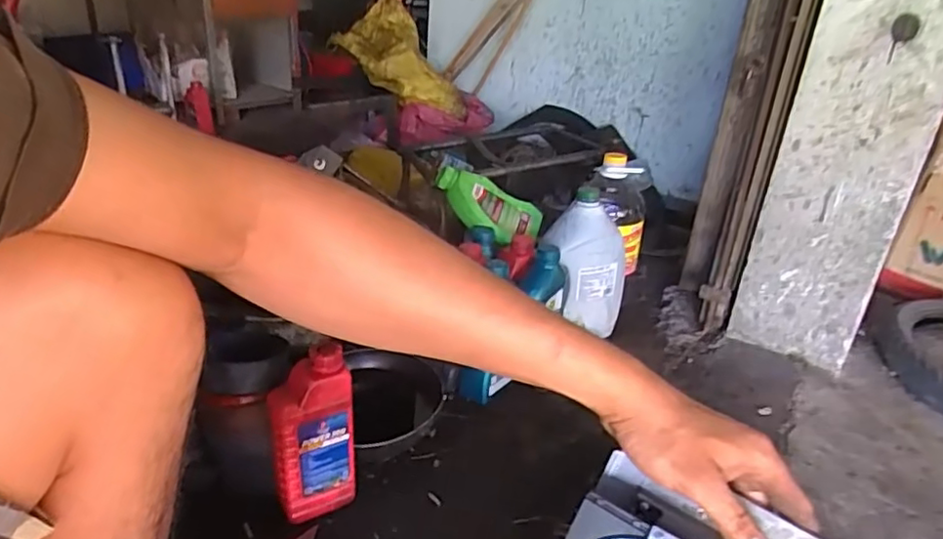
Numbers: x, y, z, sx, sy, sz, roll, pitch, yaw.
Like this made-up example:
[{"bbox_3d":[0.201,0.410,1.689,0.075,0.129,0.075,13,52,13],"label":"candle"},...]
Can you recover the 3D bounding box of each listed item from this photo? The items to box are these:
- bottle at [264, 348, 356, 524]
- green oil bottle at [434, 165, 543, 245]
[{"bbox_3d":[-0.210,0.222,0.807,0.107,0.223,0.065,-5,28,-18],"label":"bottle"},{"bbox_3d":[0.034,-0.121,1.235,0.239,0.090,0.076,26,22,-18],"label":"green oil bottle"}]

